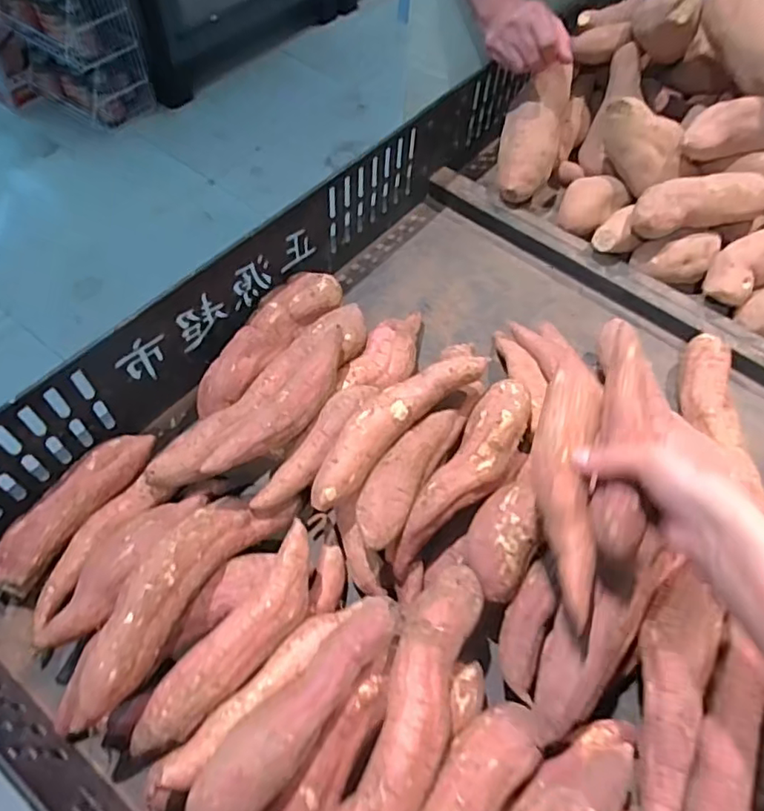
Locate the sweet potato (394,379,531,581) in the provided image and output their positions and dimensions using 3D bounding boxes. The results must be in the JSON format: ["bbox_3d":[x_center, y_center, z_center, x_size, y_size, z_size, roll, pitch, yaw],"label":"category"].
[{"bbox_3d":[0.081,0.066,0.549,0.059,0.057,0.208,31,62,14],"label":"sweet potato"}]

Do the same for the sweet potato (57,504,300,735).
[{"bbox_3d":[-0.168,0.149,0.487,0.060,0.066,0.237,27,43,13],"label":"sweet potato"}]

